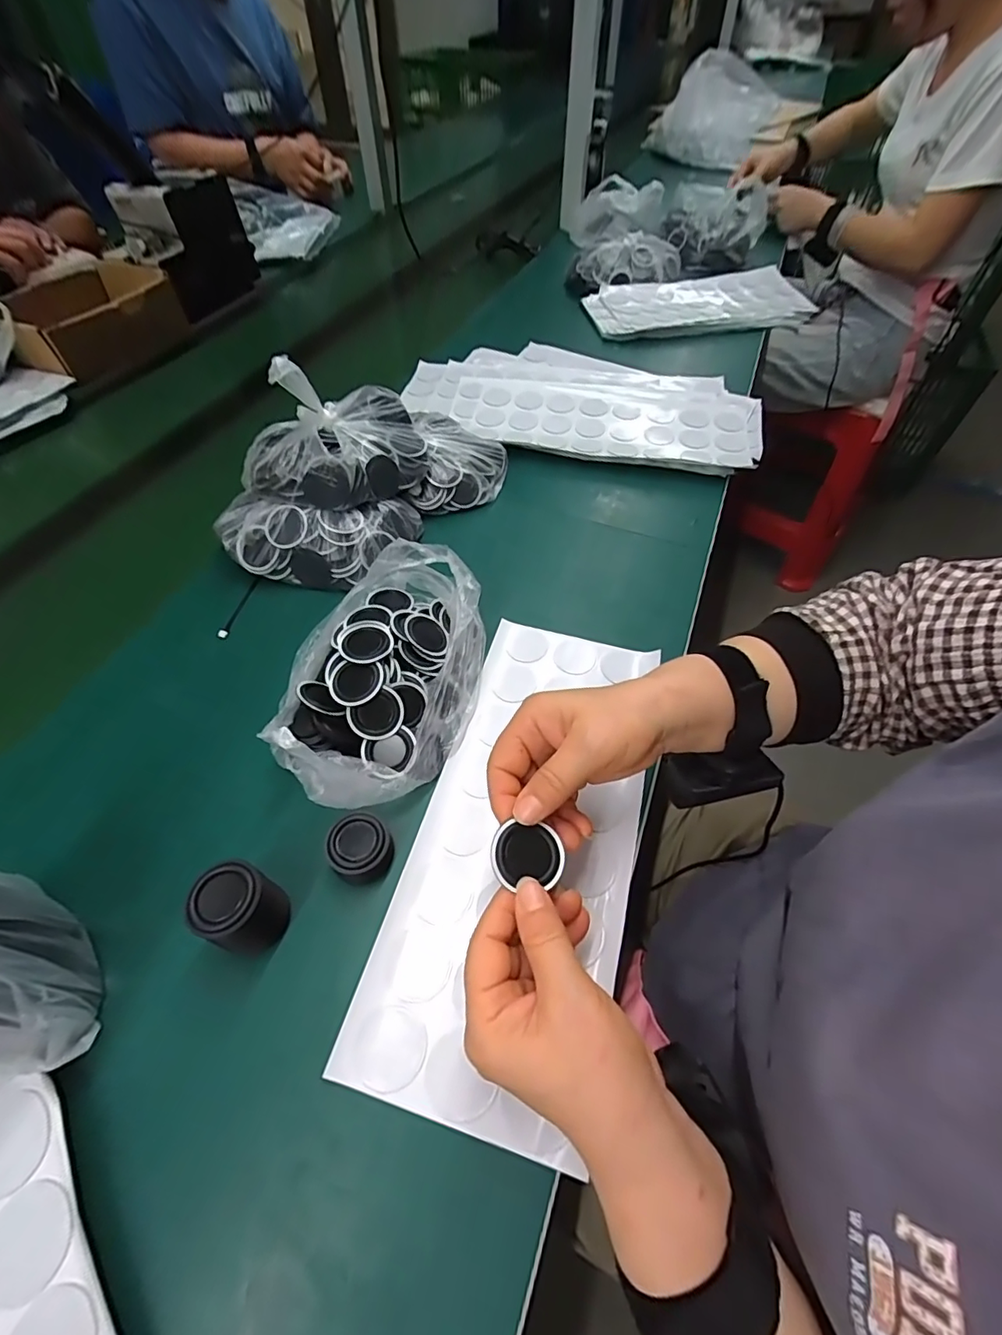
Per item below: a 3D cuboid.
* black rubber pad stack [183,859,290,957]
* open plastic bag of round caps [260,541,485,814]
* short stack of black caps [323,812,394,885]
[{"bbox_3d":[-0.147,0.137,0.297,0.035,0.061,0.038,28,58,18],"label":"black rubber pad stack"},{"bbox_3d":[-0.091,0.003,0.383,0.139,0.076,0.196,7,54,3],"label":"open plastic bag of round caps"},{"bbox_3d":[-0.089,0.116,0.334,0.037,0.029,0.038,-31,60,-22],"label":"short stack of black caps"}]

